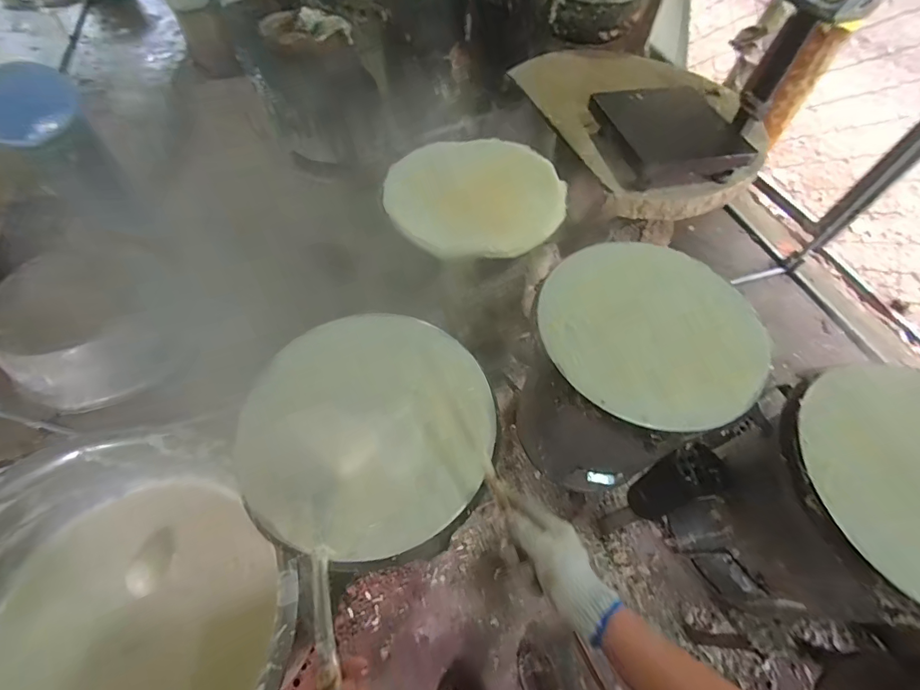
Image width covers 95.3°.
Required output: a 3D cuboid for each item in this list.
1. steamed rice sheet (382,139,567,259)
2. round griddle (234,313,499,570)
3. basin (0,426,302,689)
[{"bbox_3d":[0.047,-0.335,0.915,0.374,0.055,0.329,-39,66,-23],"label":"steamed rice sheet"},{"bbox_3d":[-0.132,0.117,0.642,0.361,0.052,0.370,1,58,-1],"label":"round griddle"},{"bbox_3d":[-0.554,0.434,0.661,0.490,0.237,0.600,-32,64,-20],"label":"basin"}]

